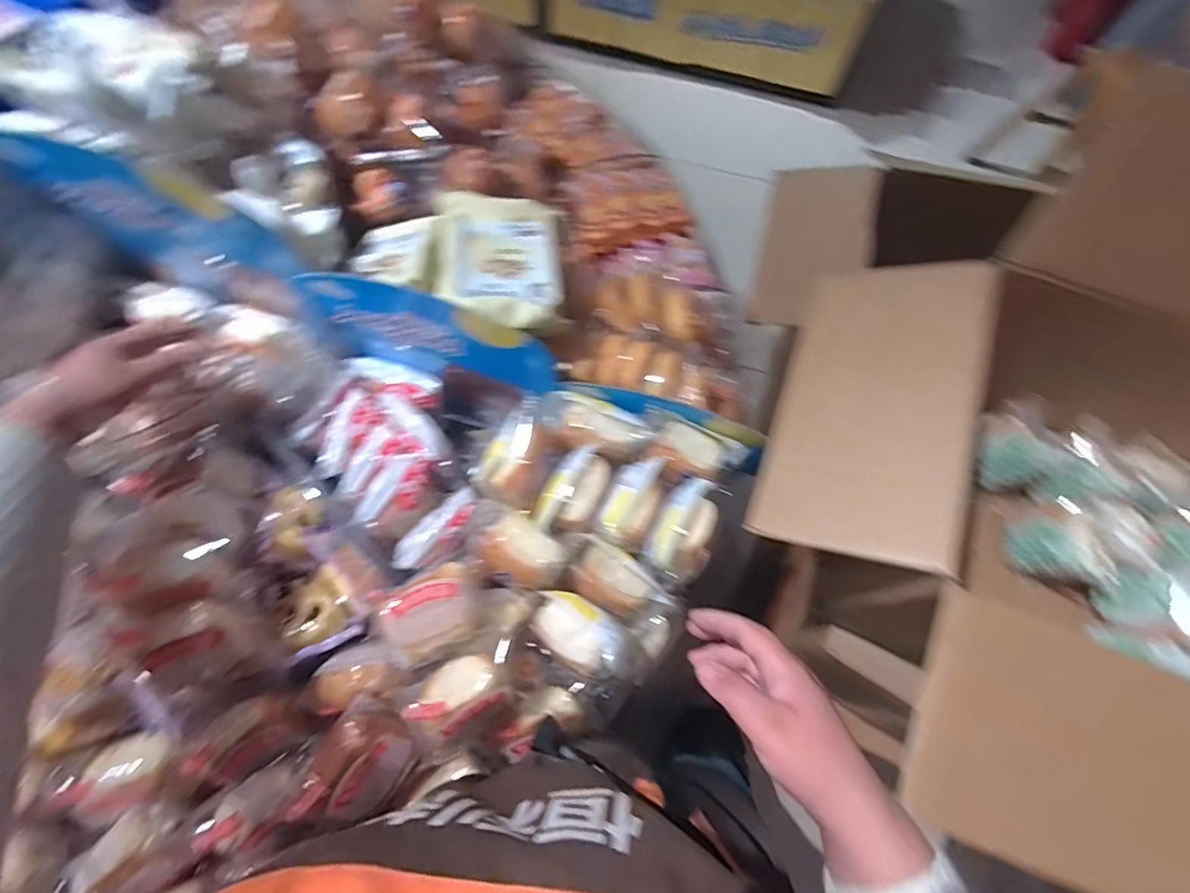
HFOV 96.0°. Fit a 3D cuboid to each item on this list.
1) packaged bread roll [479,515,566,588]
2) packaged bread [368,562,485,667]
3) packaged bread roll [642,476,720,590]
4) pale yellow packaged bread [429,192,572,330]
[{"bbox_3d":[-0.074,0.108,0.553,0.086,0.040,0.060,28,72,8],"label":"packaged bread roll"},{"bbox_3d":[-0.162,0.162,0.521,0.101,0.046,0.080,-24,72,-10],"label":"packaged bread"},{"bbox_3d":[0.097,0.093,0.582,0.064,0.056,0.111,28,72,9],"label":"packaged bread roll"},{"bbox_3d":[-0.106,-0.198,0.578,0.145,0.042,0.154,2,70,-1],"label":"pale yellow packaged bread"}]

